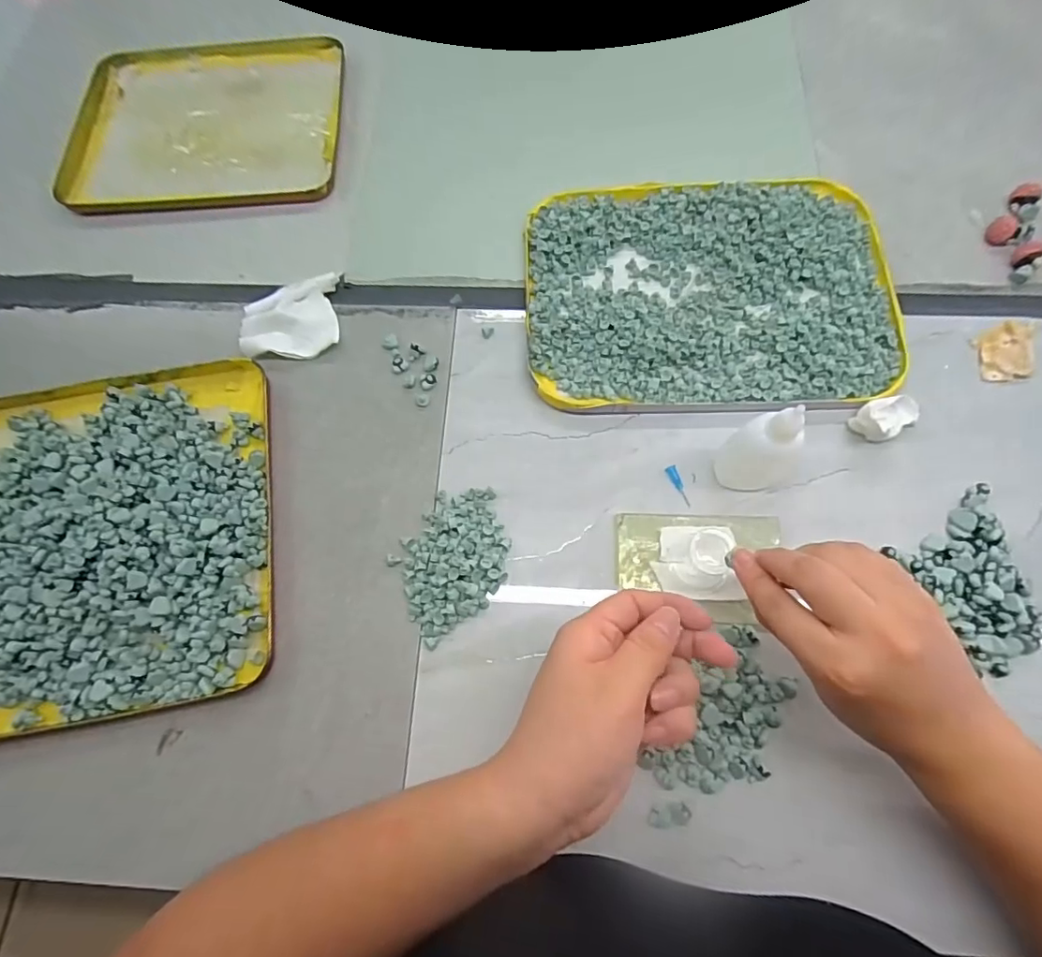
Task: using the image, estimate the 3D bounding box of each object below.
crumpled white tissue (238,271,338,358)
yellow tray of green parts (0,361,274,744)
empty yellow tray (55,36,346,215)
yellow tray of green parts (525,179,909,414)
[{"bbox_3d":[-0.182,-0.127,0.427,0.073,0.012,0.072,-9,68,-1],"label":"crumpled white tissue"},{"bbox_3d":[-0.289,0.035,0.363,0.236,0.029,0.239,-9,68,-1],"label":"yellow tray of green parts"},{"bbox_3d":[-0.289,-0.334,0.504,0.238,0.018,0.203,-4,68,1],"label":"empty yellow tray"},{"bbox_3d":[0.142,-0.144,0.416,0.269,0.026,0.203,1,68,3],"label":"yellow tray of green parts"}]

